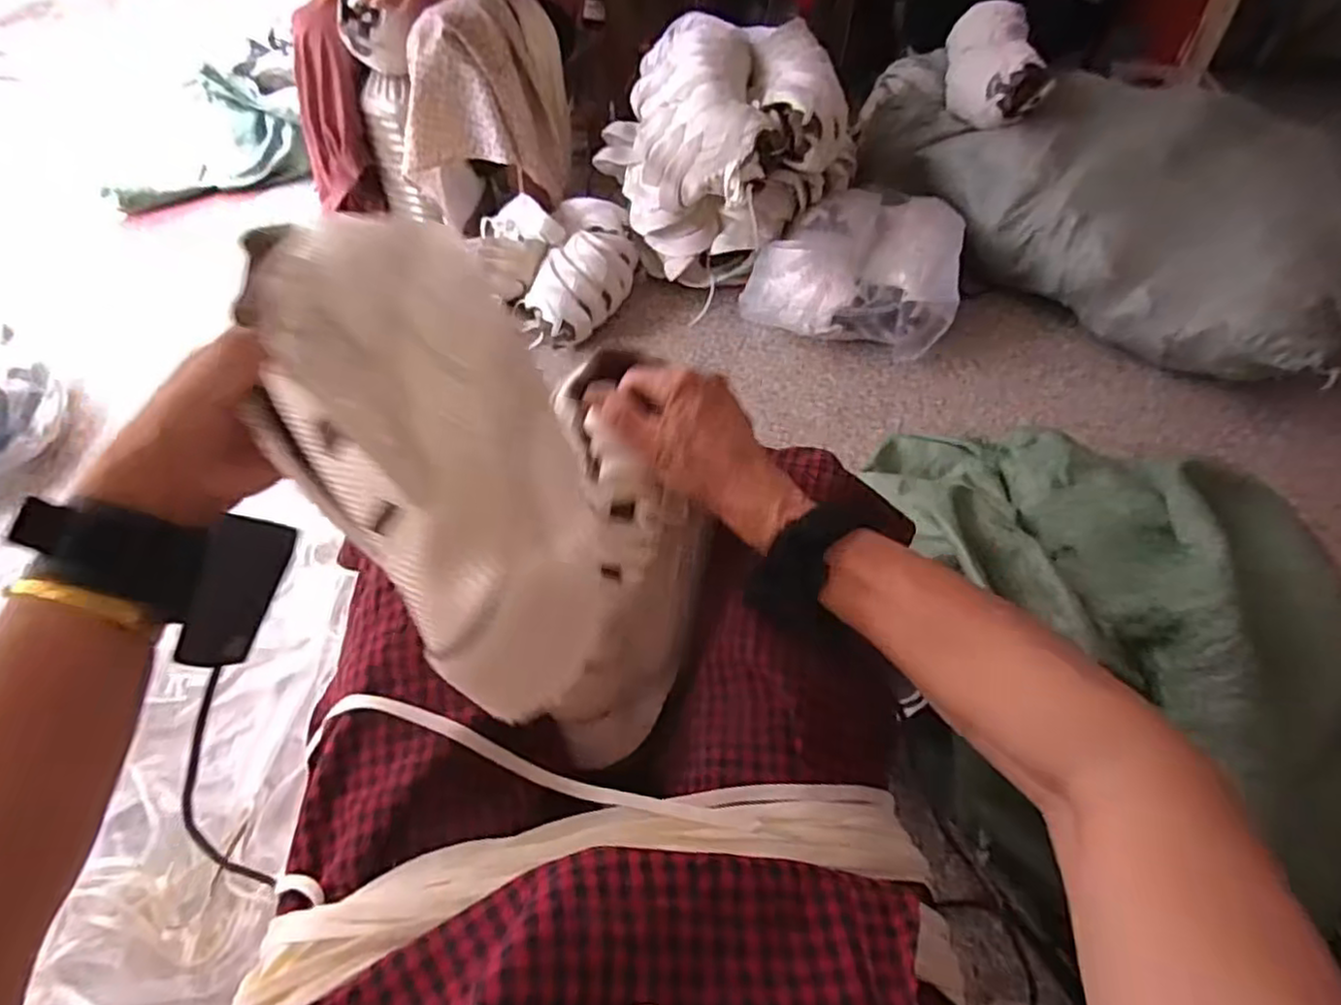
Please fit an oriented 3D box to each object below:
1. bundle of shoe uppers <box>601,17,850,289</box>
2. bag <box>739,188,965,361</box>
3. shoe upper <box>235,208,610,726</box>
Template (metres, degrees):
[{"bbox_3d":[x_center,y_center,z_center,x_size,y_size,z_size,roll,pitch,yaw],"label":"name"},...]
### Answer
[{"bbox_3d":[0.101,-0.640,1.265,0.351,0.328,0.365,-28,57,-22],"label":"bundle of shoe uppers"},{"bbox_3d":[0.334,-0.440,1.255,0.352,0.155,0.317,12,52,8],"label":"bag"},{"bbox_3d":[-0.096,-0.013,0.294,0.091,0.069,0.222,-28,89,-22],"label":"shoe upper"}]

